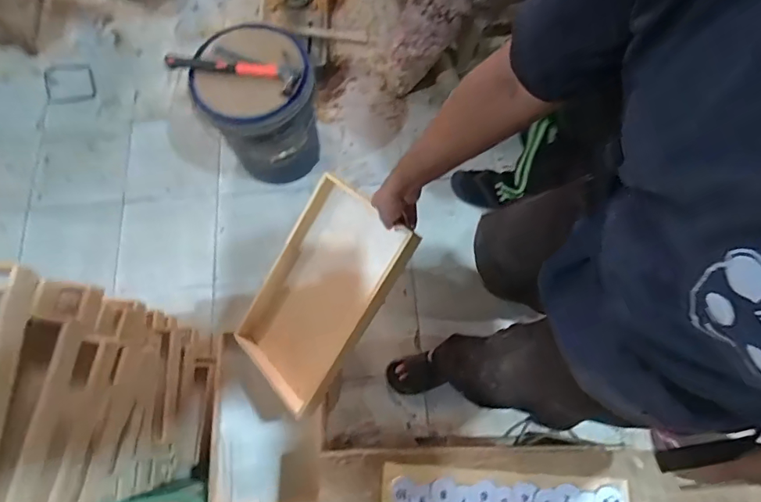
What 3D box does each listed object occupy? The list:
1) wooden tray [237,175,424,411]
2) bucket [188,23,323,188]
[{"bbox_3d":[-0.119,0.087,0.857,0.245,0.057,0.408,39,103,35],"label":"wooden tray"},{"bbox_3d":[-0.325,-0.385,1.301,0.284,0.382,0.279,0,74,-1],"label":"bucket"}]

